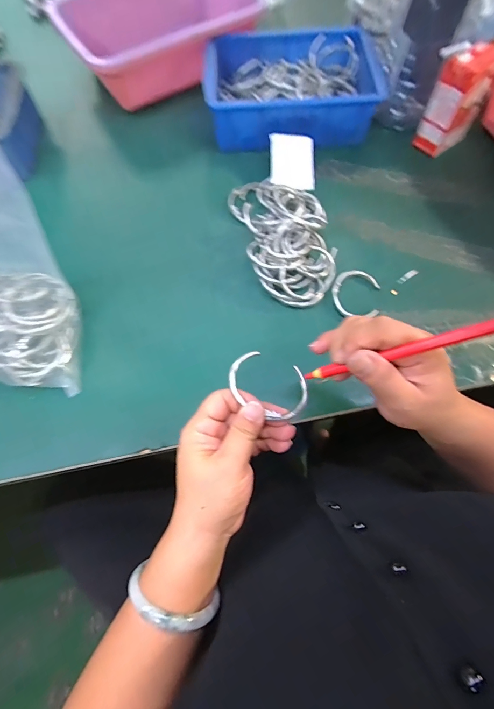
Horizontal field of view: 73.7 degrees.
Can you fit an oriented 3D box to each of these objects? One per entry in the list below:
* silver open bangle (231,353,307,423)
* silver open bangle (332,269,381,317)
[{"bbox_3d":[0.018,0.026,0.272,0.068,0.006,0.050,23,61,-5],"label":"silver open bangle"},{"bbox_3d":[0.131,-0.072,0.394,0.055,0.006,0.066,10,68,4],"label":"silver open bangle"}]

